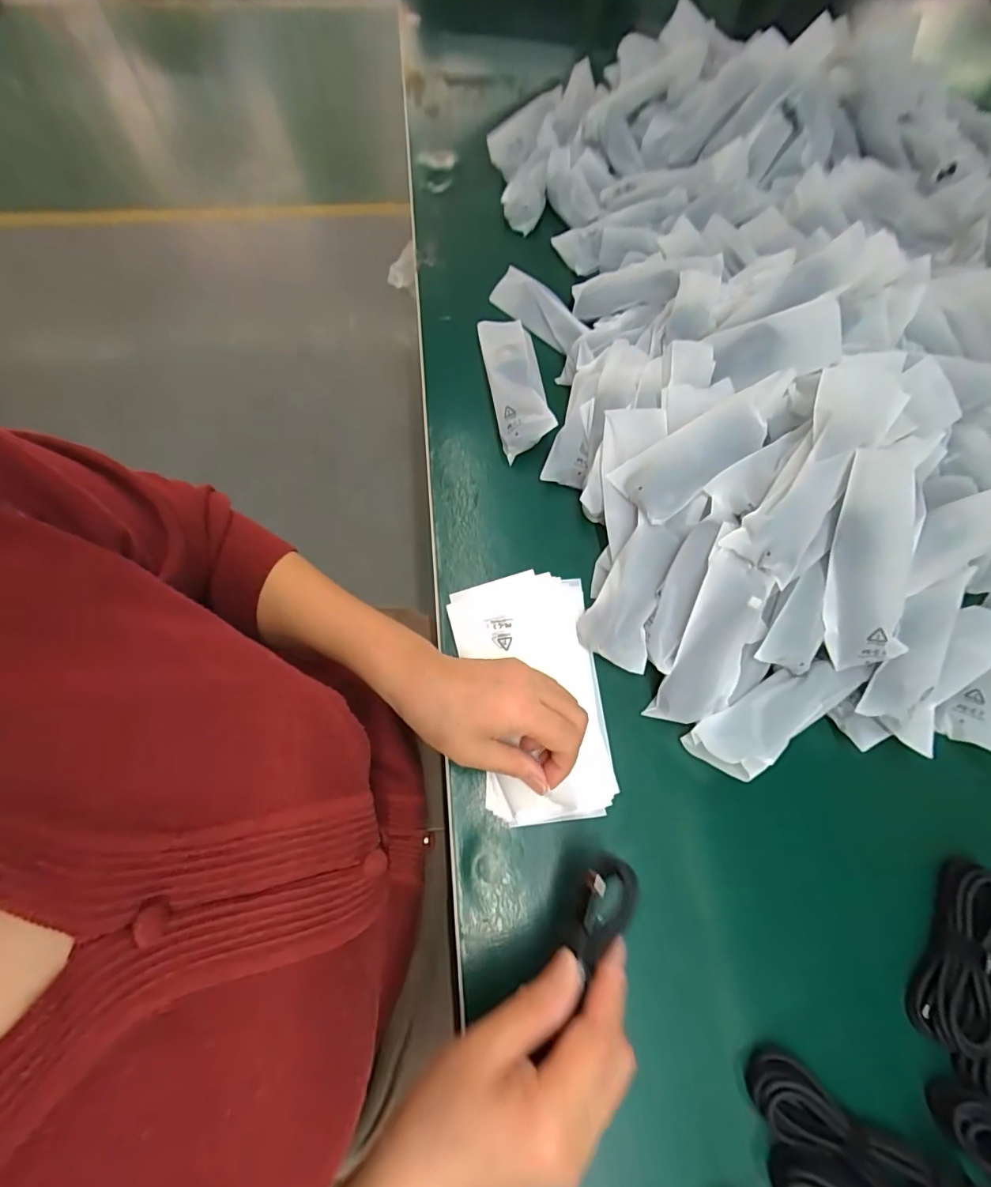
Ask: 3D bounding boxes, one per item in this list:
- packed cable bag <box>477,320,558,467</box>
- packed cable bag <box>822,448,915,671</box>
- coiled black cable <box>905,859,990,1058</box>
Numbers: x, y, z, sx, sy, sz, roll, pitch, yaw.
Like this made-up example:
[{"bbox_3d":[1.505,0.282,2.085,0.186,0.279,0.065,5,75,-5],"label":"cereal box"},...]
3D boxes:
[{"bbox_3d":[0.017,-0.198,0.460,0.052,0.039,0.153,-6,69,-3],"label":"packed cable bag"},{"bbox_3d":[0.251,-0.019,0.336,0.046,0.013,0.146,2,108,38],"label":"packed cable bag"},{"bbox_3d":[0.298,0.229,0.316,0.035,0.020,0.106,28,71,10],"label":"coiled black cable"}]

